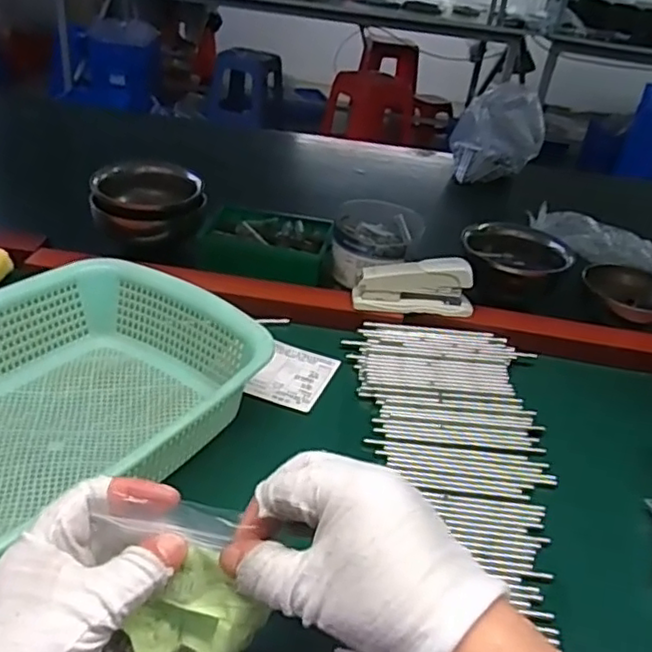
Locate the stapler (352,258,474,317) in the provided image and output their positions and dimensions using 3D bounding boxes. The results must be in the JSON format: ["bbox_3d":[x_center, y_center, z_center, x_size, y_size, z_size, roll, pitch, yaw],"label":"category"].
[{"bbox_3d":[0.094,-0.044,0.676,0.123,0.055,0.034,3,33,-5],"label":"stapler"}]

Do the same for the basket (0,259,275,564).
[{"bbox_3d":[-0.201,0.059,0.472,0.224,0.079,0.311,25,37,25],"label":"basket"}]

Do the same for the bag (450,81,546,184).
[{"bbox_3d":[0.283,-0.318,1.060,0.139,0.160,0.089,15,34,10],"label":"bag"}]

